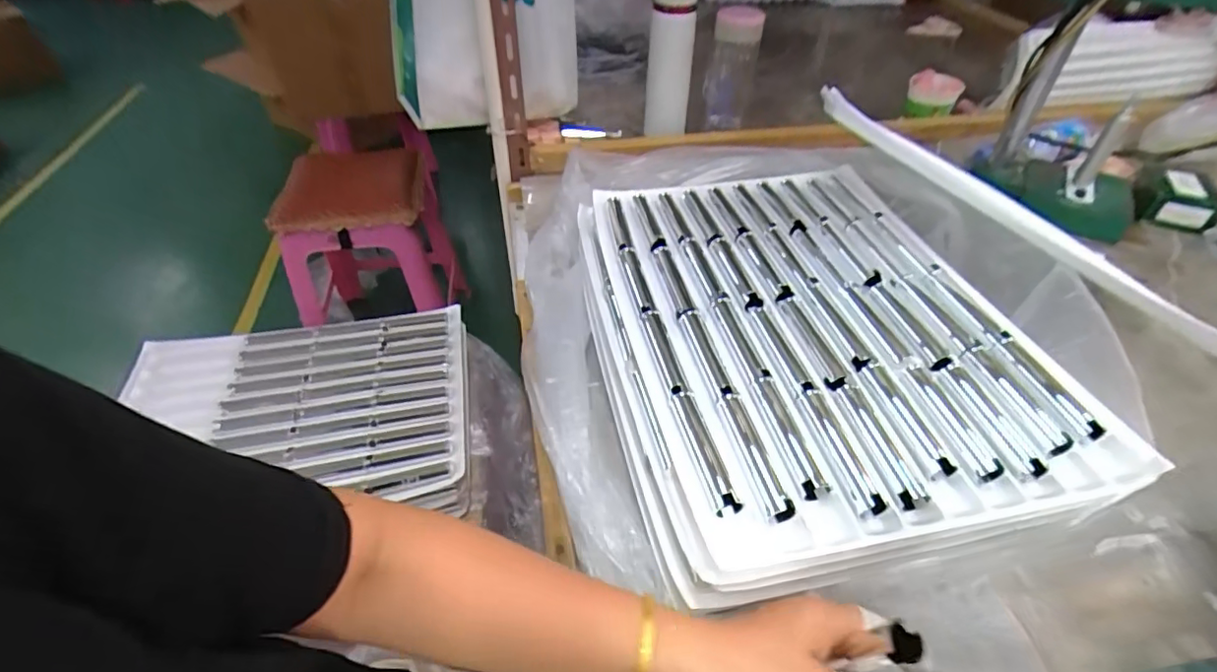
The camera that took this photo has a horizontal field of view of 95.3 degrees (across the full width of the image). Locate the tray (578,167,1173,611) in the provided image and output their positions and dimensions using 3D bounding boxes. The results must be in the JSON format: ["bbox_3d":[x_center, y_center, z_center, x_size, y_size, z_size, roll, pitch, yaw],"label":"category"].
[{"bbox_3d":[0.162,-0.011,0.509,0.342,0.071,0.446,-7,45,-7],"label":"tray"}]

